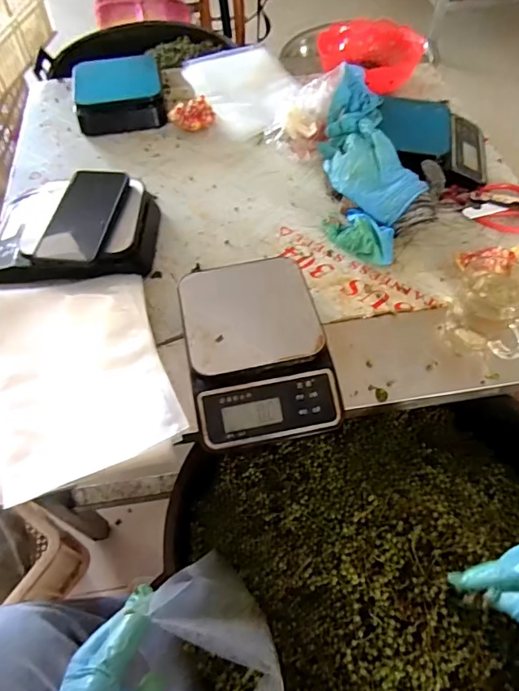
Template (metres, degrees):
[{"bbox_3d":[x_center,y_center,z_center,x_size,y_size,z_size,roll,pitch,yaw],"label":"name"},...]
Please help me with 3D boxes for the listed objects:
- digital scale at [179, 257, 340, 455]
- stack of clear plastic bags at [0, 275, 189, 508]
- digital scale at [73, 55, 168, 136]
[{"bbox_3d":[-0.004,0.001,0.518,0.147,0.046,0.205,-10,57,-5],"label":"digital scale"},{"bbox_3d":[-0.207,0.023,0.515,0.189,0.021,0.257,-18,58,-11],"label":"stack of clear plastic bags"},{"bbox_3d":[-0.249,-0.446,0.825,0.151,0.056,0.147,-11,57,-6],"label":"digital scale"}]

